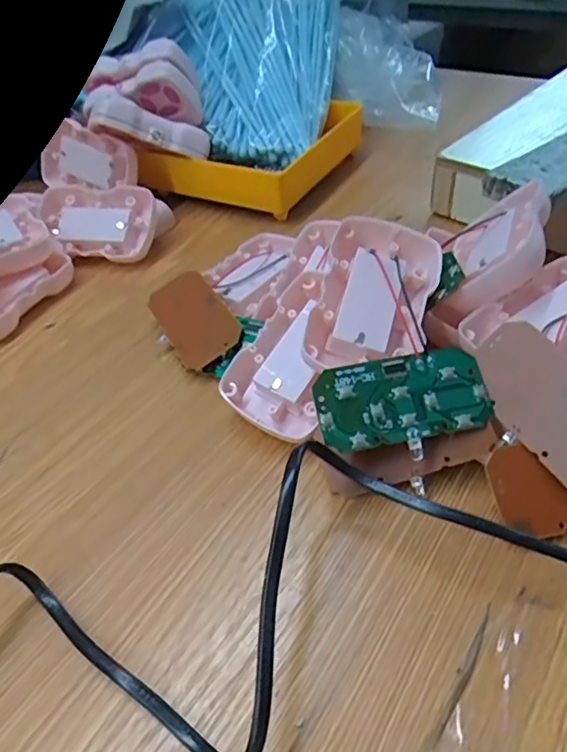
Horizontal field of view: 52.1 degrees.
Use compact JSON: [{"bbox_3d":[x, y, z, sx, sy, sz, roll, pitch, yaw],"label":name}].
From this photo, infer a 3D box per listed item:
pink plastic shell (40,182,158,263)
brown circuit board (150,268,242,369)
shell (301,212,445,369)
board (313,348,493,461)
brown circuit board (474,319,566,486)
[{"bbox_3d":[-0.133,-0.108,0.414,0.086,0.016,0.052,7,75,10],"label":"pink plastic shell"},{"bbox_3d":[-0.052,-0.035,0.333,0.039,0.006,0.068,-36,57,-1],"label":"brown circuit board"},{"bbox_3d":[0.044,-0.038,0.283,0.053,0.021,0.079,16,65,2],"label":"shell"},{"bbox_3d":[0.052,0.012,0.249,0.073,0.004,0.042,-10,68,-6],"label":"board"},{"bbox_3d":[0.109,0.010,0.239,0.038,0.004,0.073,-49,55,16],"label":"brown circuit board"}]

